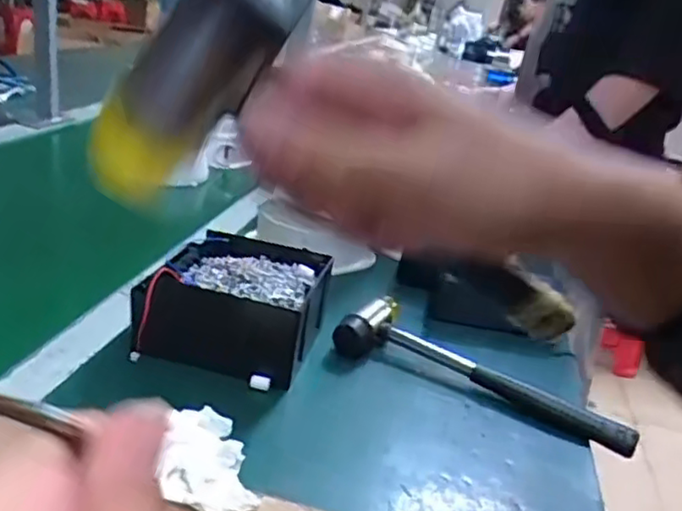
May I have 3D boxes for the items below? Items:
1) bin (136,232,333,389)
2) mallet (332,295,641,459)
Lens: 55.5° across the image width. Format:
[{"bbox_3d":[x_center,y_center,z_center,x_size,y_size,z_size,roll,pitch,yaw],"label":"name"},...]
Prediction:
[{"bbox_3d":[-0.091,0.043,0.549,0.137,0.068,0.120,12,23,7],"label":"bin"},{"bbox_3d":[0.118,0.092,0.545,0.253,0.052,0.034,19,25,18],"label":"mallet"}]

